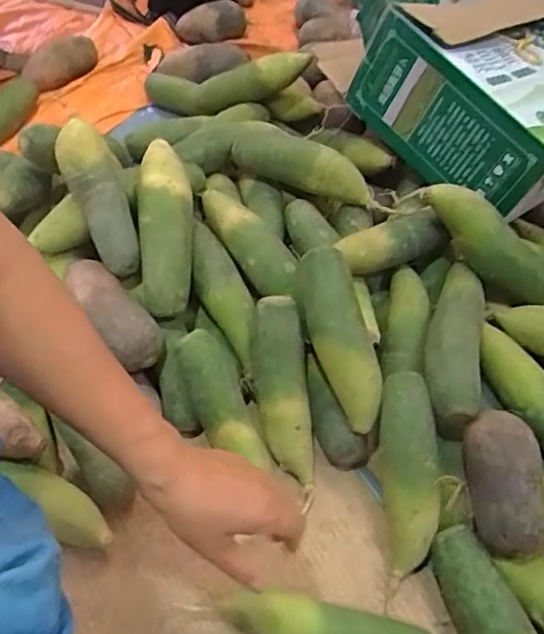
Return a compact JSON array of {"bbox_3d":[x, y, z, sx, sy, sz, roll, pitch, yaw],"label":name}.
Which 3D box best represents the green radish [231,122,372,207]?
[{"bbox_3d":[0.027,-0.196,0.764,0.204,0.055,0.065,36,62,23],"label":"green radish"}]

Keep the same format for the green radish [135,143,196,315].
[{"bbox_3d":[-0.118,-0.106,0.661,0.059,0.048,0.202,-4,76,-2],"label":"green radish"}]

